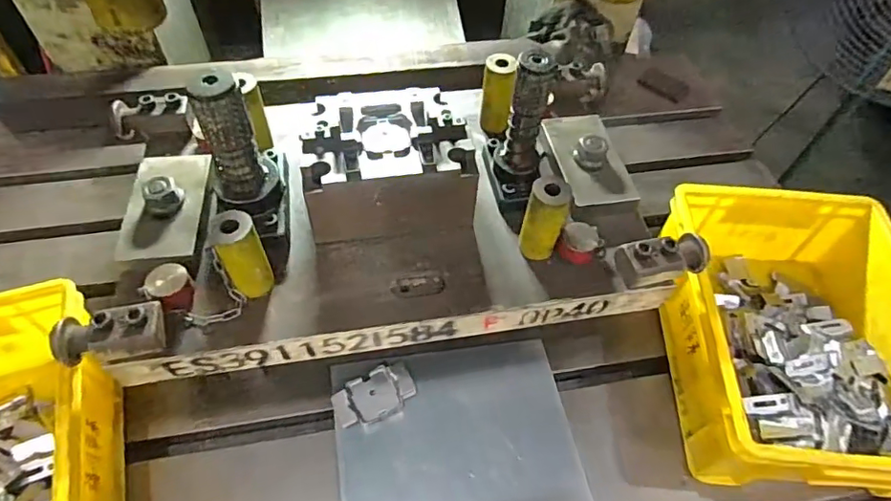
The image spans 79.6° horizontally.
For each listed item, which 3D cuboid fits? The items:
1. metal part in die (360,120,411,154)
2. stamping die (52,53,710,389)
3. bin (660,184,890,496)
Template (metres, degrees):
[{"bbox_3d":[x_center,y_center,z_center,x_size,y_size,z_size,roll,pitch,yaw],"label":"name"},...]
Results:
[{"bbox_3d":[-0.064,-0.123,0.572,0.051,0.004,0.048,1,54,-1],"label":"metal part in die"},{"bbox_3d":[-0.063,-0.092,0.588,0.633,0.203,0.335,-8,54,-8],"label":"stamping die"},{"bbox_3d":[0.409,0.099,0.630,0.272,0.130,0.348,5,54,1],"label":"bin"}]

